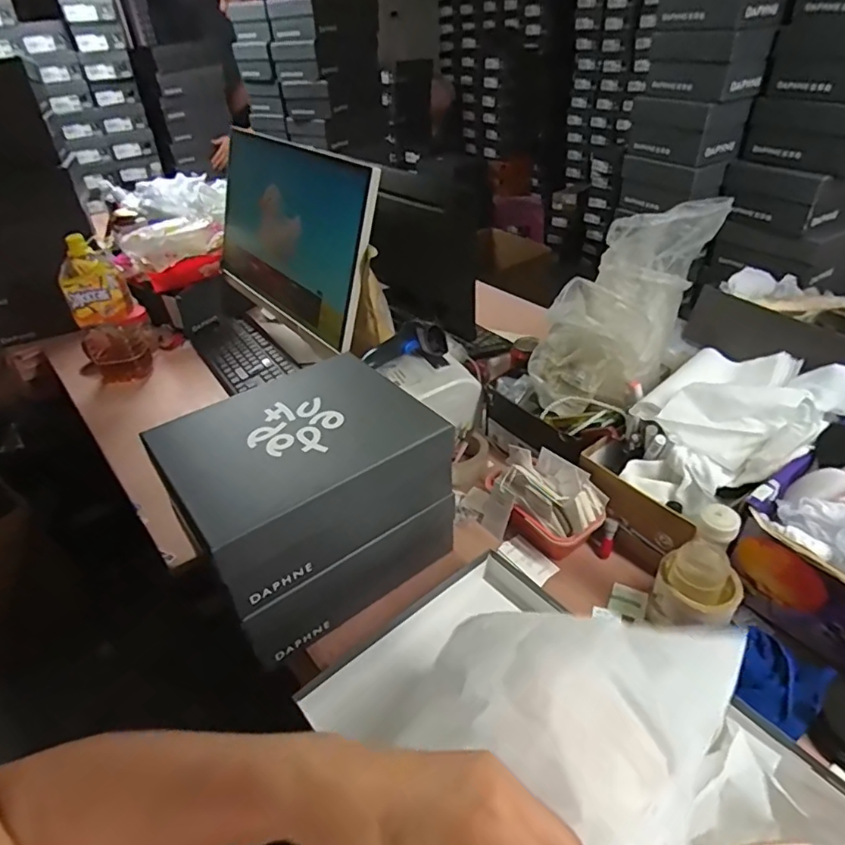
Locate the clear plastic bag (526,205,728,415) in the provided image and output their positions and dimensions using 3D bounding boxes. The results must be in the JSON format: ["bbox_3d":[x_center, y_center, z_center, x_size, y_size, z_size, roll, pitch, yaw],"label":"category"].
[{"bbox_3d":[0.298,-0.185,0.861,0.201,0.247,0.266,21,44,29],"label":"clear plastic bag"}]

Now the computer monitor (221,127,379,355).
[{"bbox_3d":[-0.296,-0.393,1.139,0.051,0.337,0.590,-6,31,-41],"label":"computer monitor"}]

